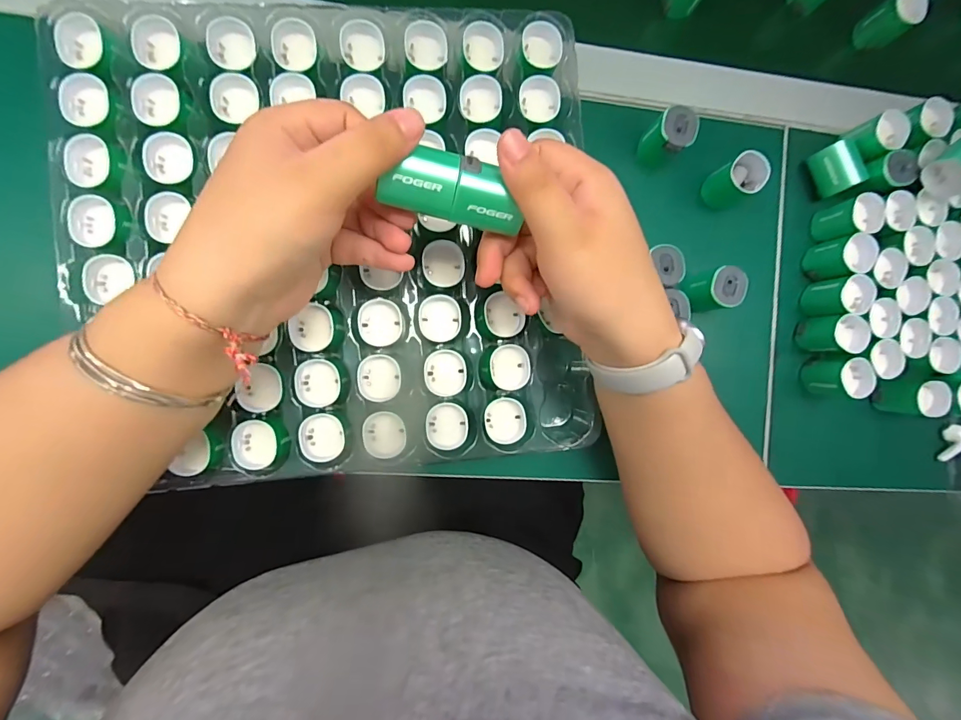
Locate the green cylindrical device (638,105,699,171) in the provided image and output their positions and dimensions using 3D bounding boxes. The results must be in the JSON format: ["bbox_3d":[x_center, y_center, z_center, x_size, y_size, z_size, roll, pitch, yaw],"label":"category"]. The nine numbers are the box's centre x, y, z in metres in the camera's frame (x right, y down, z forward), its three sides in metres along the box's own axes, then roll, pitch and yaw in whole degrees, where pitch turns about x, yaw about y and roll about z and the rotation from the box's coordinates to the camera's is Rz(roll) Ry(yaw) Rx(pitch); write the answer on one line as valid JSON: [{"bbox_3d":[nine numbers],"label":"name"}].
[{"bbox_3d":[0.140,-0.164,0.312,0.031,0.038,0.029,0,90,-9],"label":"green cylindrical device"}]

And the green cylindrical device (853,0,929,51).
[{"bbox_3d":[0.338,-0.280,0.344,0.027,0.037,0.030,-36,95,-7],"label":"green cylindrical device"}]

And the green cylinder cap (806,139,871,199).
[{"bbox_3d":[0.280,-0.151,0.333,0.030,0.031,0.036,-26,94,-8],"label":"green cylinder cap"}]

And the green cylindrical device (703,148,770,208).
[{"bbox_3d":[0.195,-0.137,0.318,0.025,0.034,0.028,-36,95,-7],"label":"green cylindrical device"}]

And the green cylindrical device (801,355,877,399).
[{"bbox_3d":[0.283,0.013,0.332,0.029,0.036,0.030,0,90,-9],"label":"green cylindrical device"}]

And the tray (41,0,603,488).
[{"bbox_3d":[-0.087,-0.076,0.275,0.314,0.028,0.295,-5,91,-9],"label":"tray"}]

